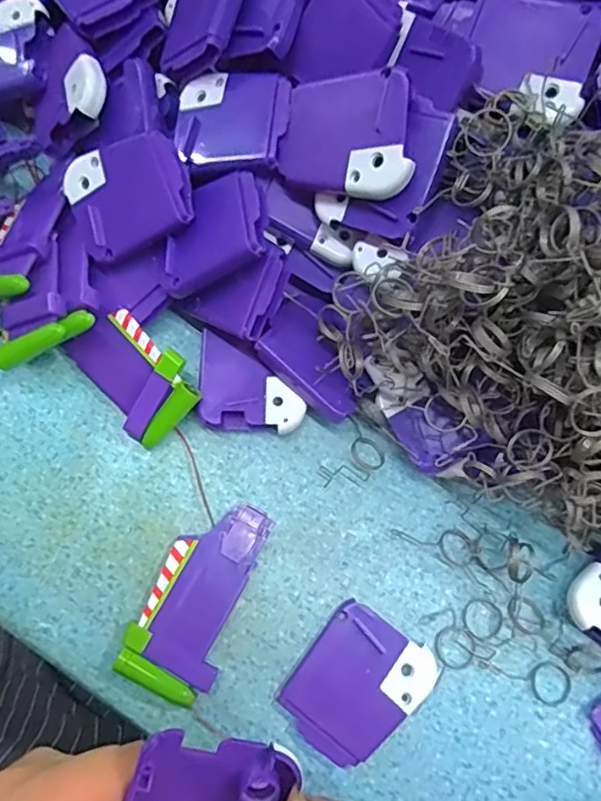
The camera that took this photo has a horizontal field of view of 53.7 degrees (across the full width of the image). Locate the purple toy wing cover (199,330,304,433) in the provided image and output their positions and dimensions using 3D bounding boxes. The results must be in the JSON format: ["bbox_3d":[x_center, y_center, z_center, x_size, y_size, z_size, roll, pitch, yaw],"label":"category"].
[{"bbox_3d":[-0.030,-0.001,0.298,0.061,0.015,0.039,32,76,8],"label":"purple toy wing cover"}]

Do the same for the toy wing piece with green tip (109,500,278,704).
[{"bbox_3d":[-0.046,0.089,0.274,0.042,0.013,0.089,26,75,6],"label":"toy wing piece with green tip"}]

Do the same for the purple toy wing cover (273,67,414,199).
[{"bbox_3d":[0.020,-0.116,0.262,0.060,0.007,0.049,8,96,30],"label":"purple toy wing cover"}]

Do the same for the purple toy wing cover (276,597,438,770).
[{"bbox_3d":[0.026,0.129,0.269,0.053,0.007,0.060,34,76,8],"label":"purple toy wing cover"}]

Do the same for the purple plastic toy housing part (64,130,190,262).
[{"bbox_3d":[-0.084,-0.099,0.285,0.062,0.007,0.050,-19,90,20],"label":"purple plastic toy housing part"}]

